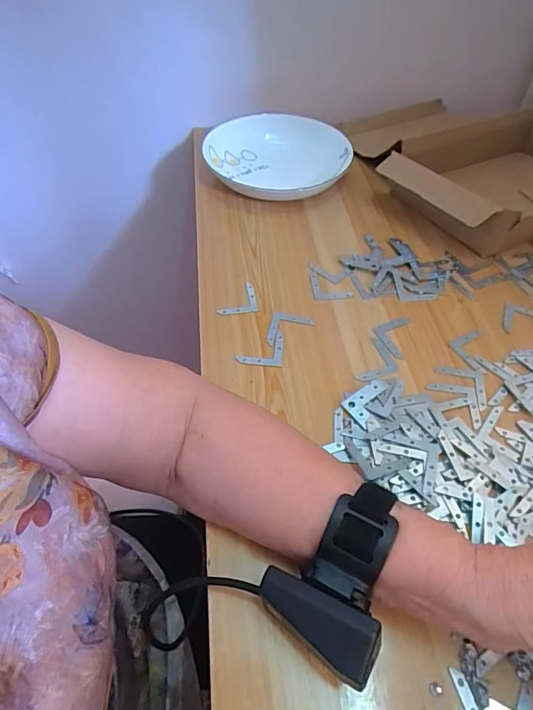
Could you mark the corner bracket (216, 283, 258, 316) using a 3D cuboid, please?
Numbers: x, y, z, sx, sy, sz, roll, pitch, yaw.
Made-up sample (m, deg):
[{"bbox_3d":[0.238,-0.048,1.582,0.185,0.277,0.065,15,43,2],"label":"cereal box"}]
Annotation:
[{"bbox_3d":[-0.024,-0.052,0.441,0.028,0.005,0.050,34,55,10],"label":"corner bracket"}]

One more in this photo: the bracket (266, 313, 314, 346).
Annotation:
[{"bbox_3d":[0.024,-0.025,0.420,0.041,0.005,0.040,10,52,7],"label":"bracket"}]

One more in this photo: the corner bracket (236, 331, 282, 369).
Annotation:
[{"bbox_3d":[-0.005,-0.007,0.407,0.042,0.004,0.041,4,52,1],"label":"corner bracket"}]

